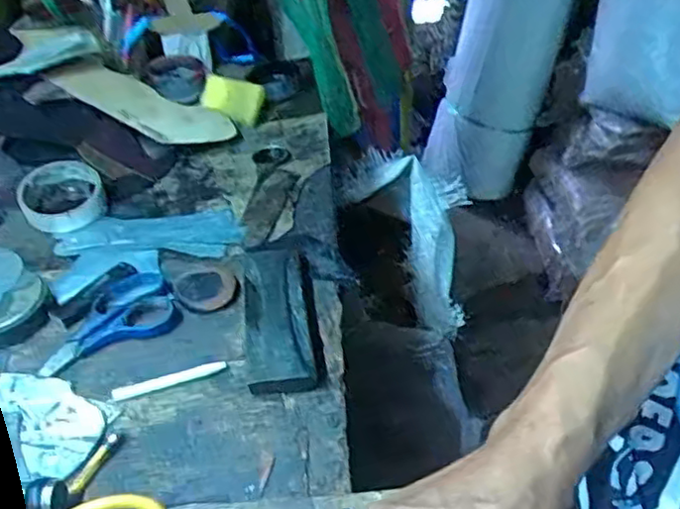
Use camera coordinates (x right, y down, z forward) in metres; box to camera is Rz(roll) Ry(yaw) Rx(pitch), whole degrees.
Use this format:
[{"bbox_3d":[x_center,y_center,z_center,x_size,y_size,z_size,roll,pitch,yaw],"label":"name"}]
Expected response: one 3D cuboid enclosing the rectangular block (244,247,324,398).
[{"bbox_3d":[-0.051,0.048,0.559,0.055,0.023,0.160,-6,39,-6],"label":"rectangular block"}]

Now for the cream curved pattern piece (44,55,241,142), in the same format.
[{"bbox_3d":[-0.240,-0.191,0.835,0.230,0.028,0.105,26,45,14],"label":"cream curved pattern piece"}]

